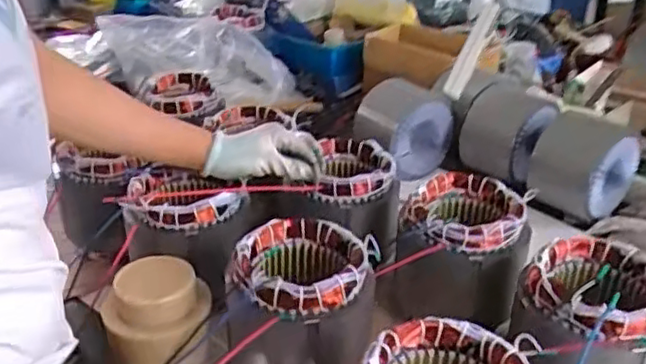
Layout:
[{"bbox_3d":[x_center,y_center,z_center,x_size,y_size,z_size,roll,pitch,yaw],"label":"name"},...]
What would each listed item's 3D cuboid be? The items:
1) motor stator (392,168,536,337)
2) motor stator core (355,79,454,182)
[{"bbox_3d":[0.169,0.075,0.805,0.146,0.133,0.152,10,30,17],"label":"motor stator"},{"bbox_3d":[0.149,-0.106,1.174,0.139,0.126,0.135,-20,34,-33],"label":"motor stator core"}]

